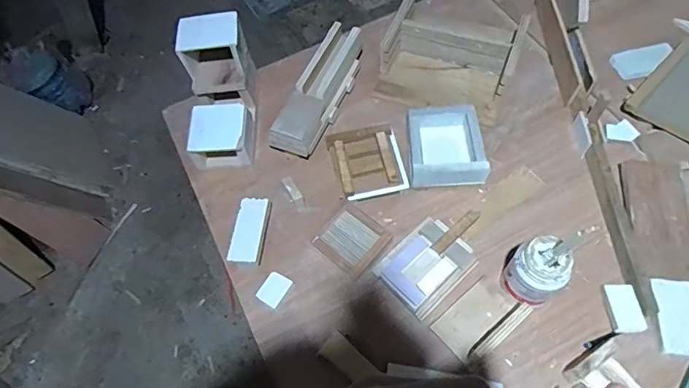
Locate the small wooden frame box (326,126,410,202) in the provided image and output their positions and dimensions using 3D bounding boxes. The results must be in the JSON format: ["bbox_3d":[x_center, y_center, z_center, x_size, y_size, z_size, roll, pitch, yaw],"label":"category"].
[{"bbox_3d":[0.043,-0.061,0.854,0.126,0.038,0.139,-14,62,-4],"label":"small wooden frame box"}]

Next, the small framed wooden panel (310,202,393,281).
[{"bbox_3d":[0.015,0.076,0.803,0.104,0.025,0.108,37,71,20],"label":"small framed wooden panel"}]

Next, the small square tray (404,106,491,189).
[{"bbox_3d":[0.183,-0.089,0.854,0.135,0.038,0.154,-3,62,3],"label":"small square tray"}]

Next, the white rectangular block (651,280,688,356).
[{"bbox_3d":[0.504,0.186,0.703,0.057,0.007,0.110,0,67,10],"label":"white rectangular block"}]

